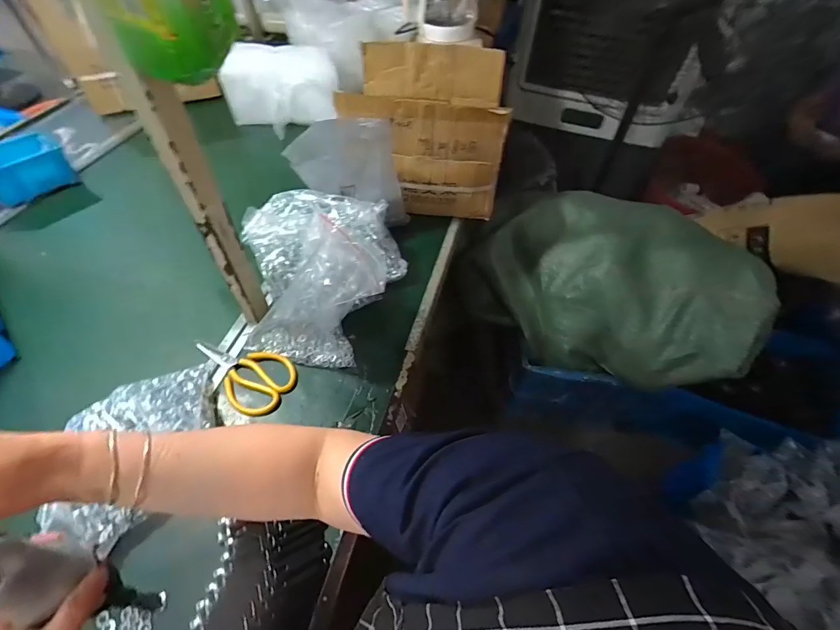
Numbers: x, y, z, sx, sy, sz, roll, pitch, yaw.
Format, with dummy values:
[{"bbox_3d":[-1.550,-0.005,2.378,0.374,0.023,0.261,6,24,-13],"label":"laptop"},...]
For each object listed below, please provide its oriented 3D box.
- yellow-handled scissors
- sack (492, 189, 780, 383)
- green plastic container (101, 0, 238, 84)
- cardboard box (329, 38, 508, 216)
[{"bbox_3d":[-0.286,0.103,0.617,0.166,0.010,0.100,8,61,2],"label":"yellow-handled scissors"},{"bbox_3d":[0.515,-0.090,1.043,0.632,0.397,0.294,26,56,15],"label":"sack"},{"bbox_3d":[-0.207,-0.263,0.317,0.098,0.117,0.085,-25,58,-20],"label":"green plastic container"},{"bbox_3d":[0.017,-0.406,0.852,0.311,0.238,0.289,7,53,2],"label":"cardboard box"}]

